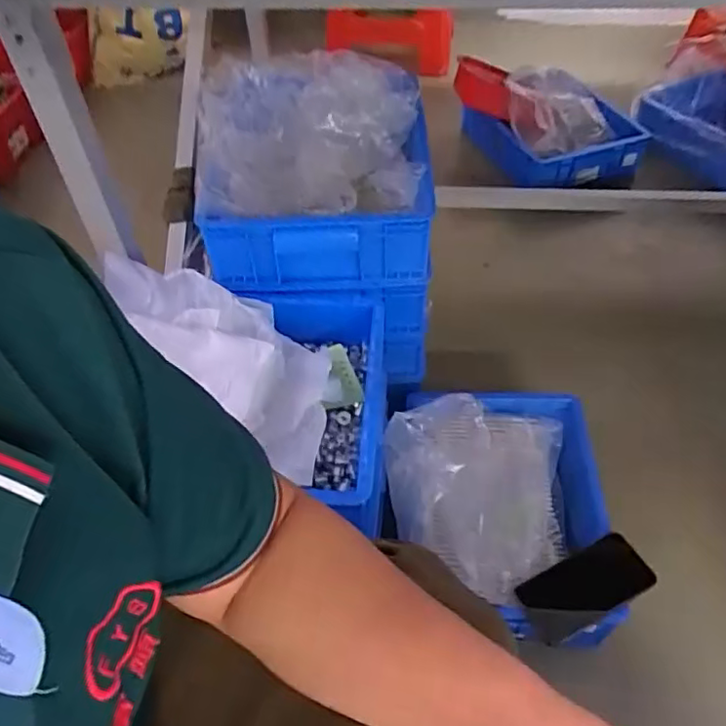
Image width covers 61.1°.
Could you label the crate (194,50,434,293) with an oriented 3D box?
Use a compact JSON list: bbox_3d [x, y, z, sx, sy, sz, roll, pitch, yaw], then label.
[{"bbox_3d":[-0.064,-0.292,0.894,0.306,0.155,0.362,-4,50,0],"label":"crate"}]

